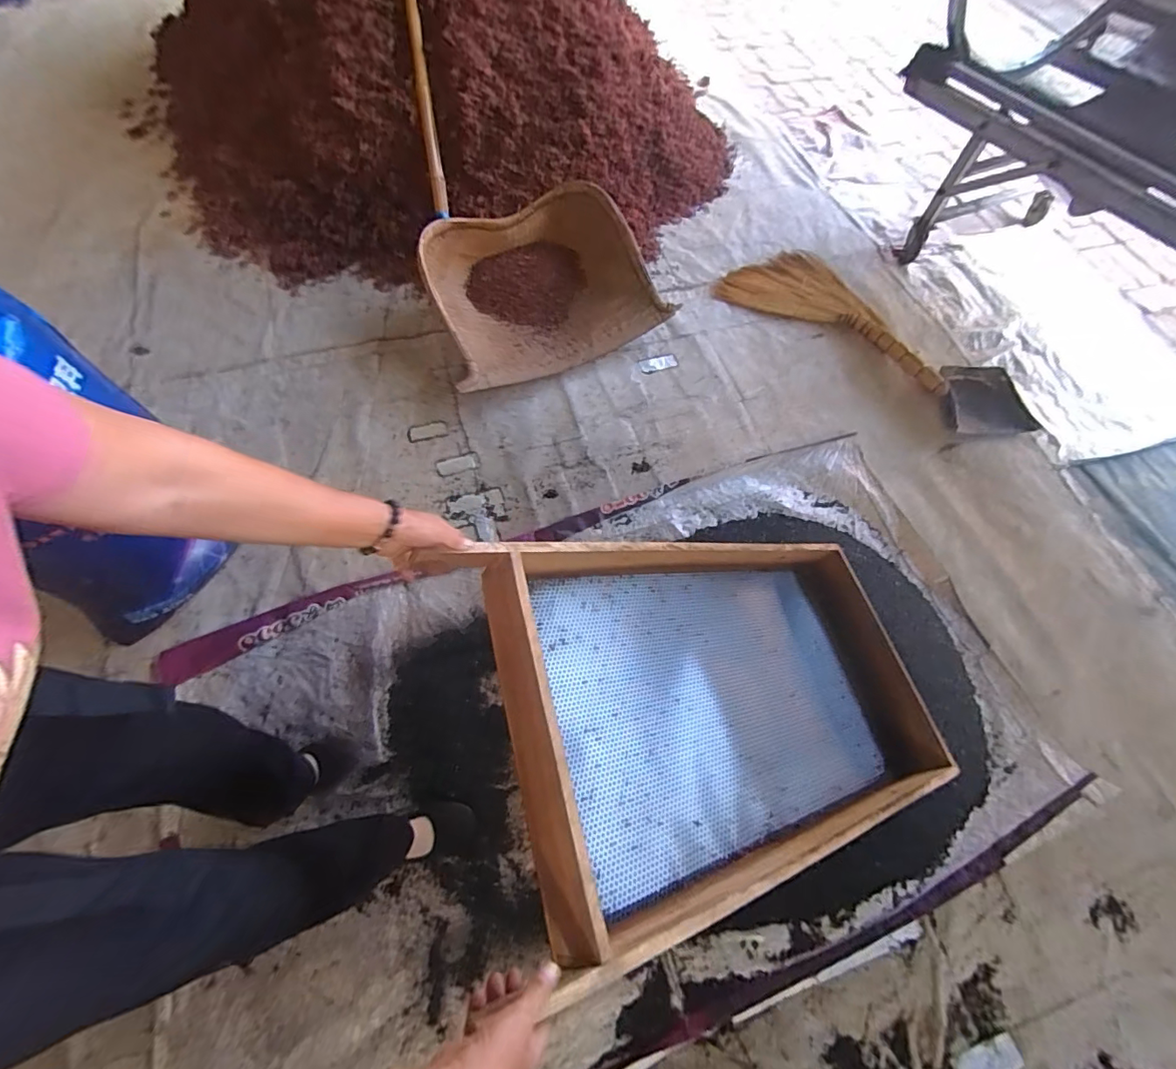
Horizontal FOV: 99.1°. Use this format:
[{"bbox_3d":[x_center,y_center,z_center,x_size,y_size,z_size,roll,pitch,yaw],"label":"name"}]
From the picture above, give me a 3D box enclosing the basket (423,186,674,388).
[{"bbox_3d":[-0.147,-0.763,1.551,0.665,0.224,0.510,-25,69,-12],"label":"basket"}]

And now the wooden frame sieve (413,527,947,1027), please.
[{"bbox_3d":[0.241,0.256,0.840,0.849,0.121,0.481,0,62,-32],"label":"wooden frame sieve"}]

